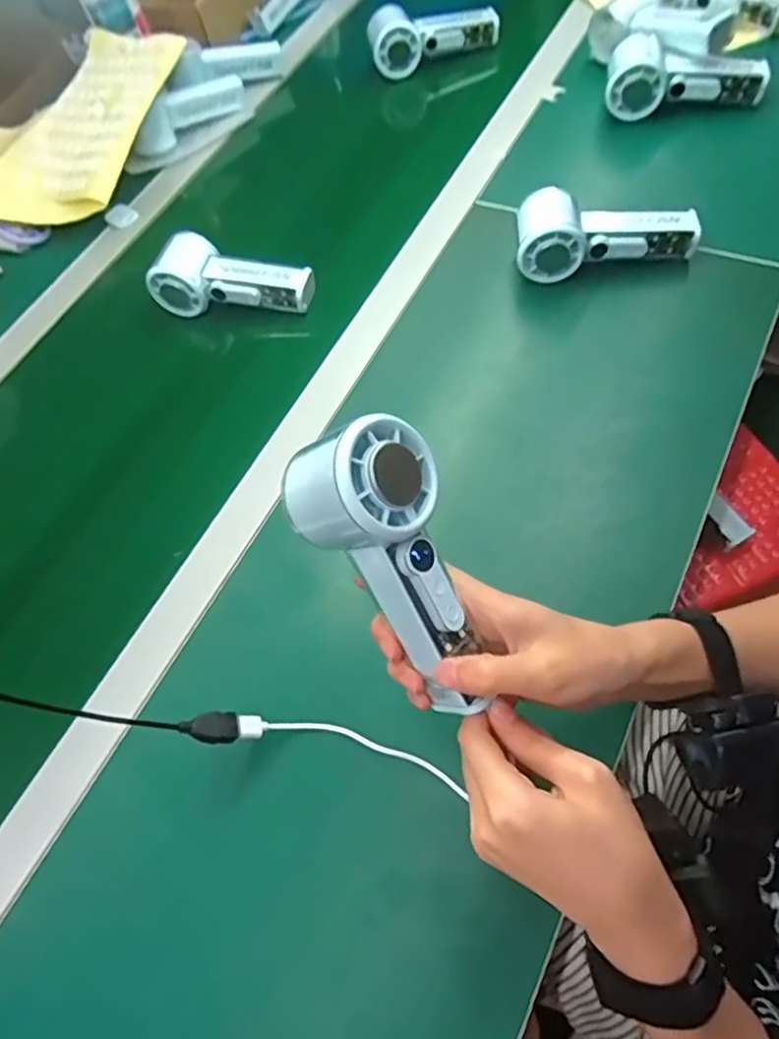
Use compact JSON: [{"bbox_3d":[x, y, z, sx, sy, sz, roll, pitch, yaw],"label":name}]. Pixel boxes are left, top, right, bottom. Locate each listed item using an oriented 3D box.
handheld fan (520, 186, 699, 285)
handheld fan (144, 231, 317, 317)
[{"bbox_3d":[0.188,-0.243,0.538,0.152,0.063,0.053,-1,62,9],"label":"handheld fan"},{"bbox_3d":[-0.151,-0.226,0.591,0.150,0.046,0.065,14,65,17],"label":"handheld fan"}]

